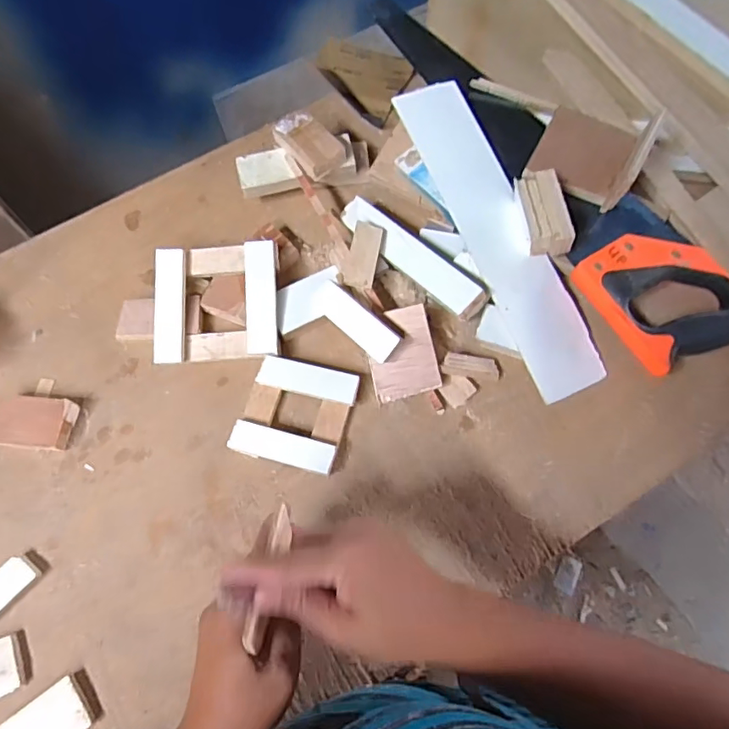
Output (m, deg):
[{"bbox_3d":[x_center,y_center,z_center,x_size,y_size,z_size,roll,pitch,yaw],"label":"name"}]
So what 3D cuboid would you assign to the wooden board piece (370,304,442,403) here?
[{"bbox_3d":[0.033,-0.010,0.487,0.060,0.009,0.078,-15,83,11],"label":"wooden board piece"}]

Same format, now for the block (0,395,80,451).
[{"bbox_3d":[-0.295,0.053,0.479,0.065,0.020,0.044,4,70,2],"label":"block"}]

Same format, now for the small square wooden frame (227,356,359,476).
[{"bbox_3d":[-0.061,0.044,0.480,0.092,0.018,0.091,14,70,5],"label":"small square wooden frame"}]

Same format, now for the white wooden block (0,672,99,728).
[{"bbox_3d":[-0.234,0.268,0.400,0.058,0.011,0.039,-34,73,-11],"label":"white wooden block"}]

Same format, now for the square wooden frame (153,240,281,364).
[{"bbox_3d":[-0.139,-0.059,0.504,0.113,0.017,0.108,-3,84,1],"label":"square wooden frame"}]

